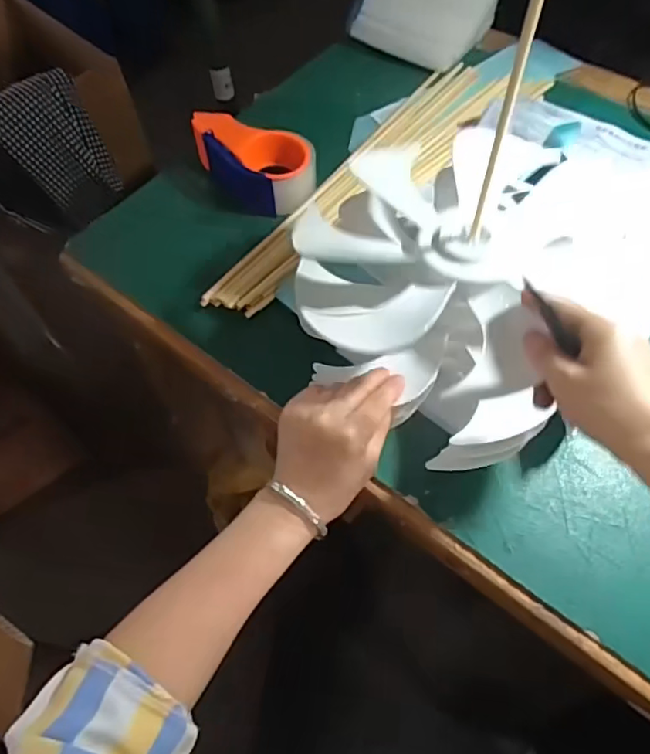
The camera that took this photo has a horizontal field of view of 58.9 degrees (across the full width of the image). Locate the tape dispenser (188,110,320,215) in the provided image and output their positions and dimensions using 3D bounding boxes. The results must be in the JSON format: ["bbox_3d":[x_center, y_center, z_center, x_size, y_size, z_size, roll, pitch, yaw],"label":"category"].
[{"bbox_3d":[-0.085,-0.251,0.671,0.146,0.068,0.099,33,67,21],"label":"tape dispenser"}]

